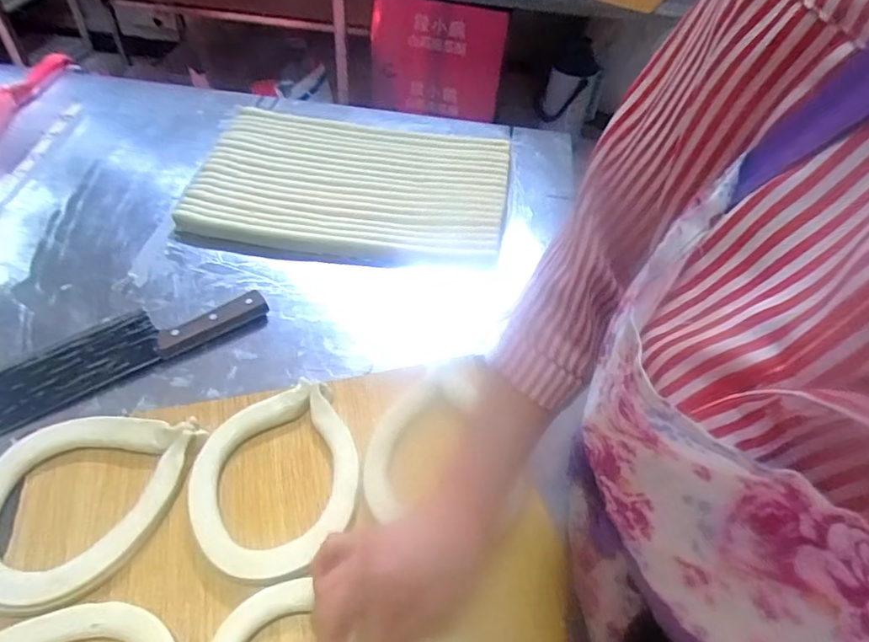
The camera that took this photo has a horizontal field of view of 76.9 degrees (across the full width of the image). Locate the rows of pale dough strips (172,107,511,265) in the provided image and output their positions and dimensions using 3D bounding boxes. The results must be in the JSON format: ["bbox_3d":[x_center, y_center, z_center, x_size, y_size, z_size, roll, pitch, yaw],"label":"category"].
[{"bbox_3d":[-0.112,-0.194,0.762,0.417,0.023,0.301,8,48,3],"label":"rows of pale dough strips"}]

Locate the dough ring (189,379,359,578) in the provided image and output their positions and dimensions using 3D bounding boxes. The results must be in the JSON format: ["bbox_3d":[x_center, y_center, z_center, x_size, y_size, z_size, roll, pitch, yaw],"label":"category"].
[{"bbox_3d":[-0.135,0.134,0.470,0.137,0.029,0.154,-16,51,-17],"label":"dough ring"}]

